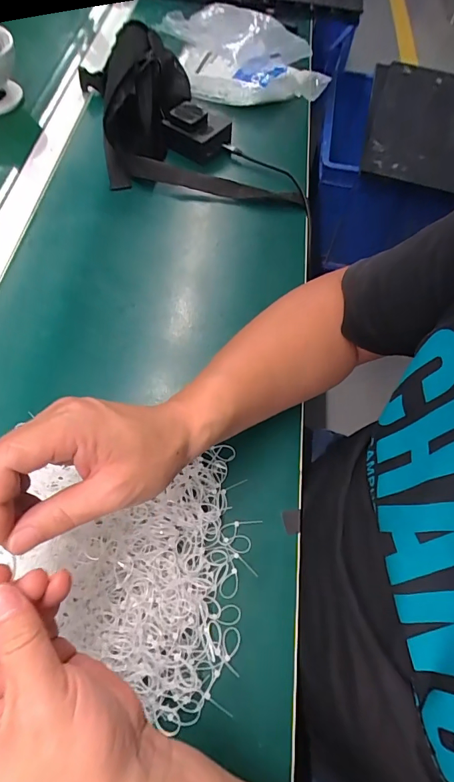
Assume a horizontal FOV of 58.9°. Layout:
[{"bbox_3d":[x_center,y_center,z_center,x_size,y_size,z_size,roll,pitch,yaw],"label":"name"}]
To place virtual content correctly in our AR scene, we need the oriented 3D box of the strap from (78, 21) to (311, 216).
[{"bbox_3d":[-0.057,-0.370,0.538,0.256,0.091,0.291,-10,64,-8],"label":"strap"}]

